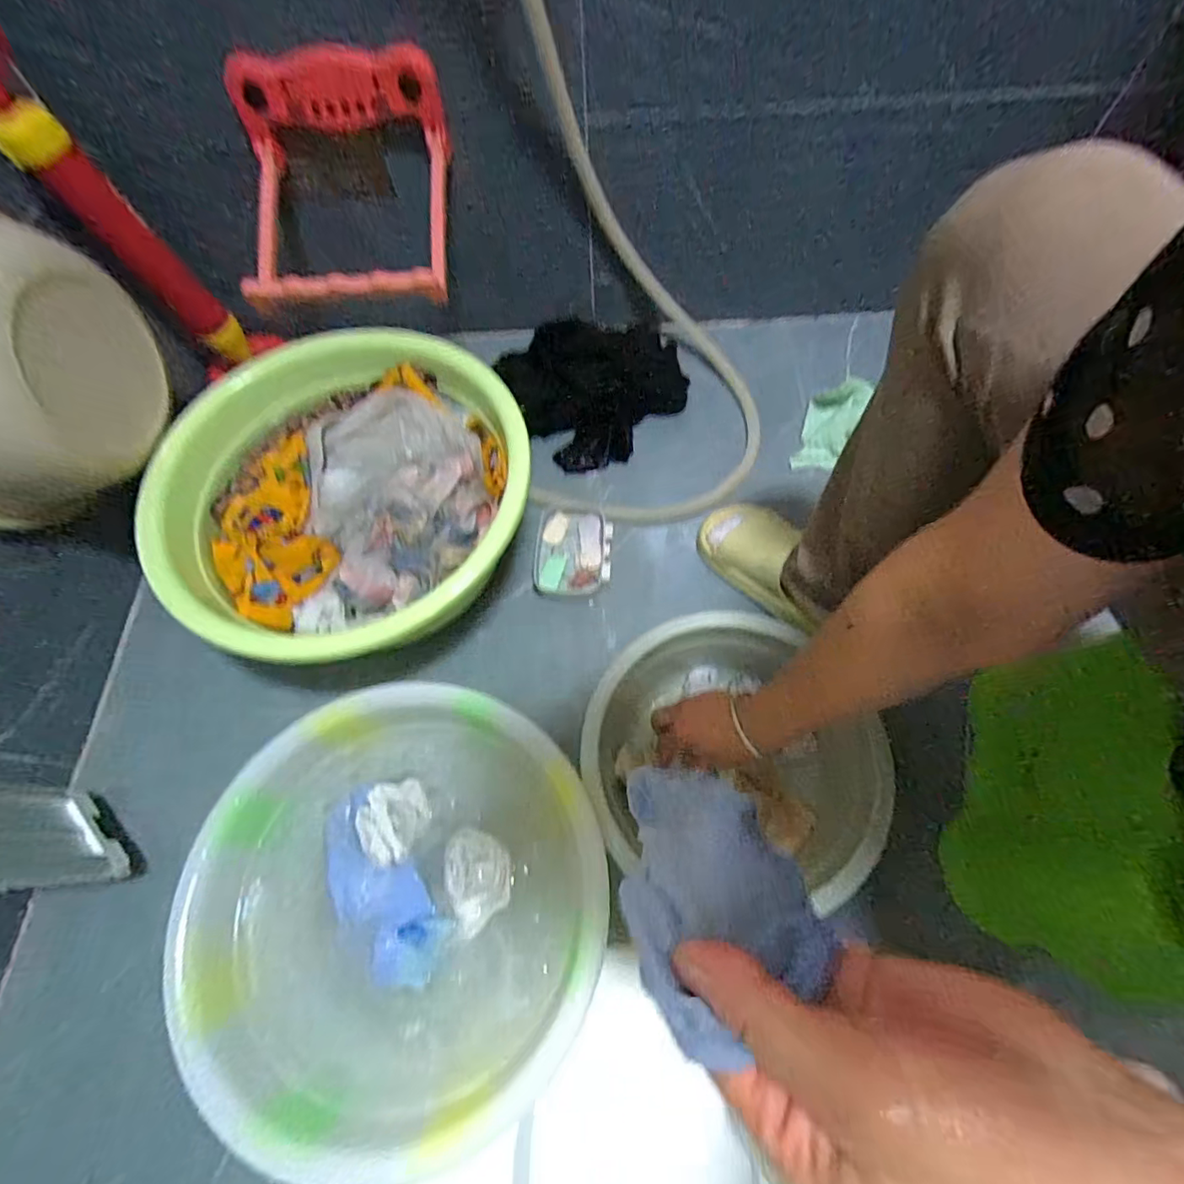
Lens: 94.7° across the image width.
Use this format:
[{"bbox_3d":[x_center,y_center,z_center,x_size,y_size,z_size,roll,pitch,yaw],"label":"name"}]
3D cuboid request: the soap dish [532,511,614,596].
[{"bbox_3d":[-0.023,-0.049,0.697,0.094,0.033,0.119,3,65,4],"label":"soap dish"}]

